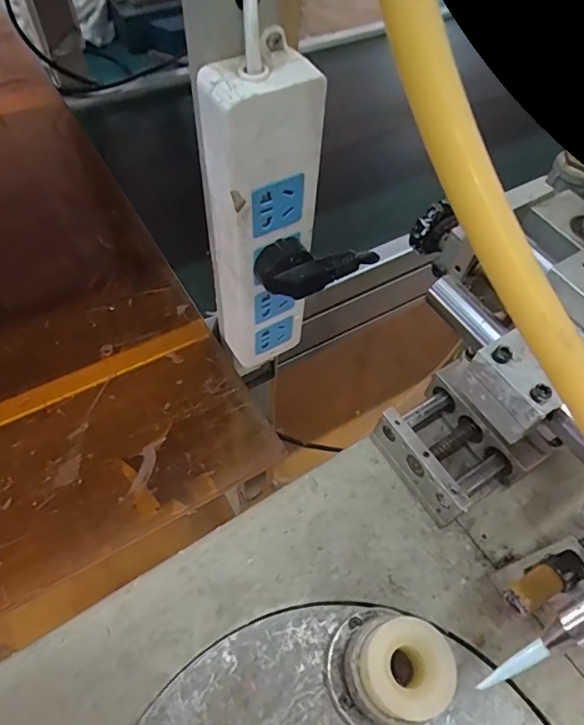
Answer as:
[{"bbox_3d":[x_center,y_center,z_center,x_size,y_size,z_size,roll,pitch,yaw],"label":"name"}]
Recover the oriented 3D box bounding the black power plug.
[{"bbox_3d":[0.017,-0.064,0.305,0.073,0.026,0.029,-27,63,-19],"label":"black power plug"}]

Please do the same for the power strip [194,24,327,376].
[{"bbox_3d":[-0.020,-0.065,0.325,0.057,0.252,0.031,-31,64,-21],"label":"power strip"}]

